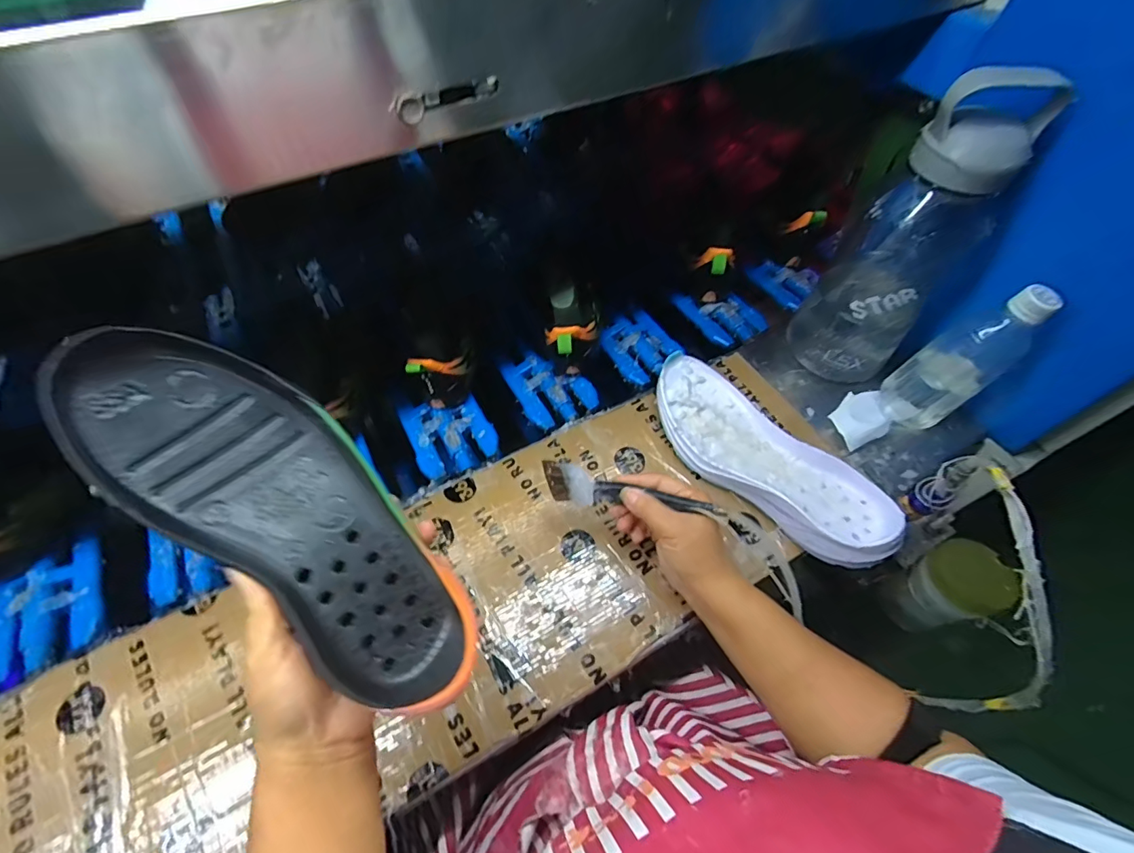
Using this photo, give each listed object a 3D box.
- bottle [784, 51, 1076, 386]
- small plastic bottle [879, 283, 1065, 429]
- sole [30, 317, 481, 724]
[{"bbox_3d":[0.345,-0.188,0.497,0.114,0.292,0.124,34,62,21],"label":"bottle"},{"bbox_3d":[0.408,-0.072,0.502,0.074,0.169,0.078,-35,63,-22],"label":"small plastic bottle"},{"bbox_3d":[-0.144,0.047,0.258,0.243,0.036,0.088,46,64,-6],"label":"sole"}]

